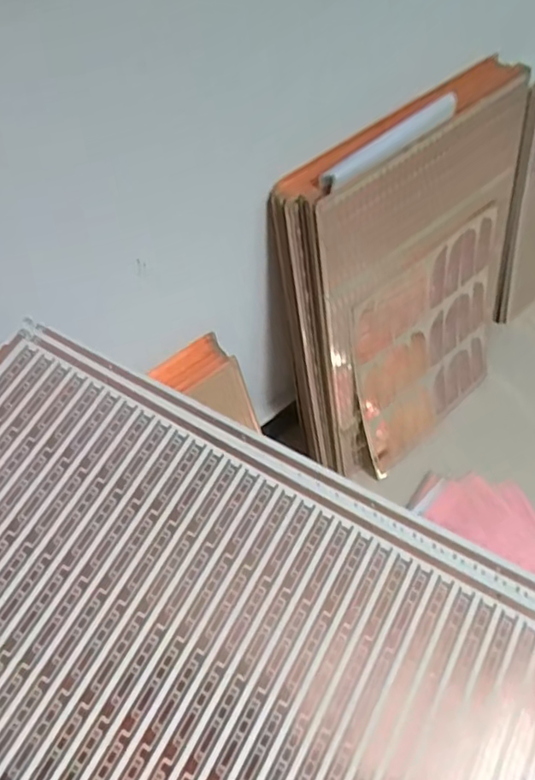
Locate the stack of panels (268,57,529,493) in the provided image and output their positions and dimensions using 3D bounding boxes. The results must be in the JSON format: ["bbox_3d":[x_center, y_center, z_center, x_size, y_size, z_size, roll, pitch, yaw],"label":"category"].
[{"bbox_3d":[0.238,-0.145,1.014,0.415,0.662,0.075,-36,52,-18],"label":"stack of panels"}]

